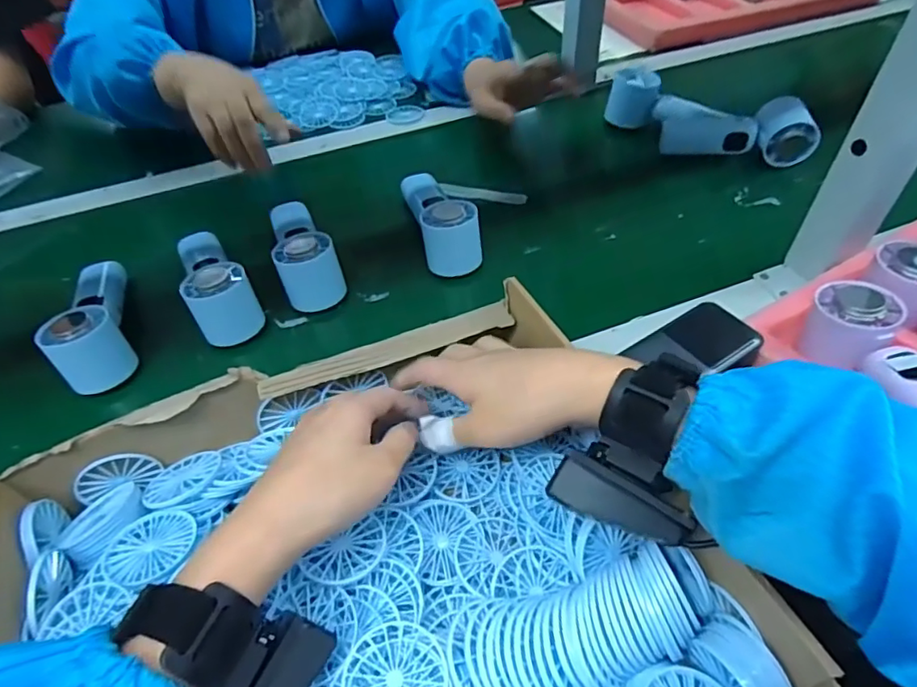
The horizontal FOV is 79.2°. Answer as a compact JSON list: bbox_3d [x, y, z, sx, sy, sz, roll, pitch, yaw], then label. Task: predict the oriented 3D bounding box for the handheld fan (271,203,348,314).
[{"bbox_3d":[-0.157,-0.099,0.543,0.054,0.048,0.156,-21,51,-14],"label":"handheld fan"}]

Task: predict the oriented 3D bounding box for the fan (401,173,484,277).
[{"bbox_3d":[-0.024,-0.136,0.563,0.053,0.058,0.139,-17,51,-10],"label":"fan"}]

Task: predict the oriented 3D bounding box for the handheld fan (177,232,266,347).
[{"bbox_3d":[-0.229,-0.064,0.513,0.053,0.052,0.137,-27,53,-18],"label":"handheld fan"}]

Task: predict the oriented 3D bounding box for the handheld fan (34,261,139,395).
[{"bbox_3d":[-0.327,-0.029,0.492,0.050,0.059,0.156,-21,51,-13],"label":"handheld fan"}]

